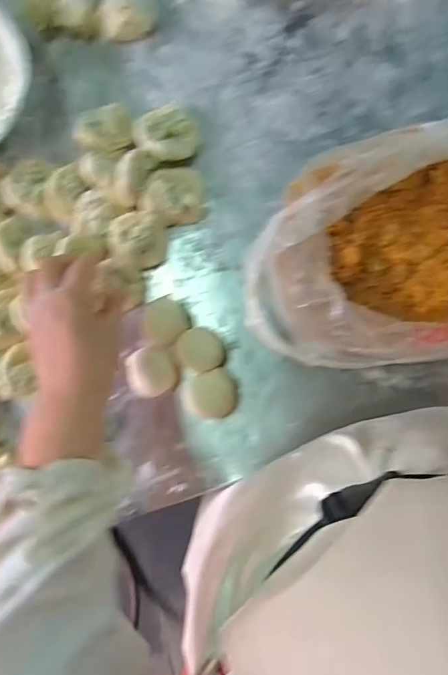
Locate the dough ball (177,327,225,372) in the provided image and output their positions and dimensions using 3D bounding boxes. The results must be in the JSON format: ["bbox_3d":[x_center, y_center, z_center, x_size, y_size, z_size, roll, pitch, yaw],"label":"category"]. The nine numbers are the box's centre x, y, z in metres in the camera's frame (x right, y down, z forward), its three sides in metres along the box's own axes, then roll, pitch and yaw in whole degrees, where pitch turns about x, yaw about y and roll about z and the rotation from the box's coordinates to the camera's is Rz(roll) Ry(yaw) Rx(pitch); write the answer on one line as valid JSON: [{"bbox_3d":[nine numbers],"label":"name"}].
[{"bbox_3d":[-0.023,0.012,0.430,0.041,0.029,0.041,0,88,8],"label":"dough ball"}]

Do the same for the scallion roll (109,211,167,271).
[{"bbox_3d":[-0.085,-0.094,0.439,0.051,0.033,0.053,0,88,8],"label":"scallion roll"}]

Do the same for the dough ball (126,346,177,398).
[{"bbox_3d":[-0.069,0.033,0.432,0.044,0.031,0.046,0,88,8],"label":"dough ball"}]

